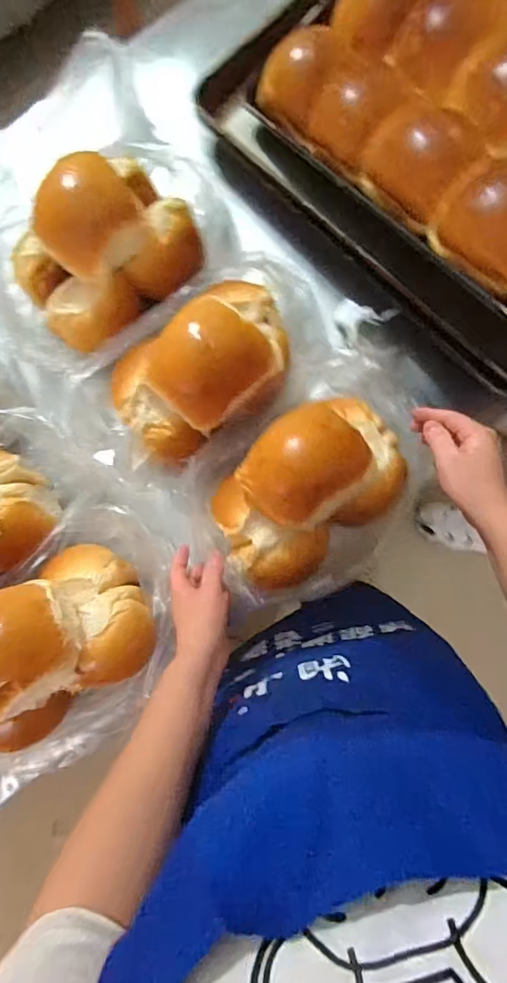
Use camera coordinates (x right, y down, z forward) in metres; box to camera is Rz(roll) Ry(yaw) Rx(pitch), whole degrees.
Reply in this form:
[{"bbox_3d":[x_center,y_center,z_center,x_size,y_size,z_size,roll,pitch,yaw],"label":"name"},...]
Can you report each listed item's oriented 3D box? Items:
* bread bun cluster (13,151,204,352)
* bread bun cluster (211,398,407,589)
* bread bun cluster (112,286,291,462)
[{"bbox_3d":[-0.187,-0.303,0.601,0.224,0.131,0.158,-39,83,-3],"label":"bread bun cluster"},{"bbox_3d":[0.062,-0.005,0.519,0.212,0.121,0.129,-41,83,-3],"label":"bread bun cluster"},{"bbox_3d":[-0.064,-0.151,0.558,0.231,0.105,0.154,-43,83,-3],"label":"bread bun cluster"}]

